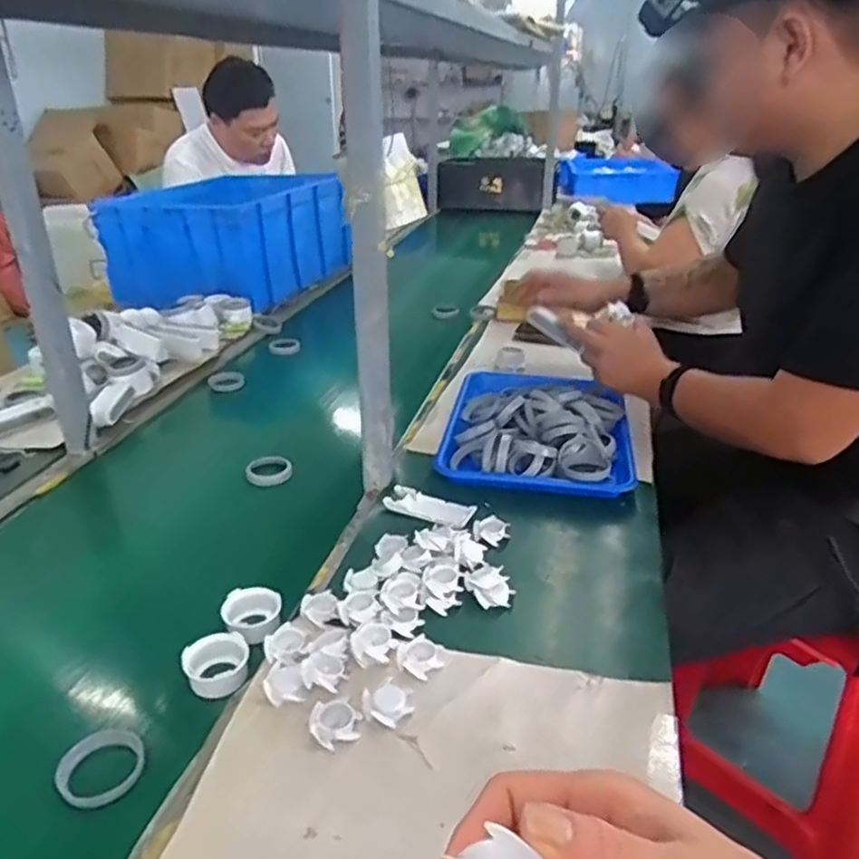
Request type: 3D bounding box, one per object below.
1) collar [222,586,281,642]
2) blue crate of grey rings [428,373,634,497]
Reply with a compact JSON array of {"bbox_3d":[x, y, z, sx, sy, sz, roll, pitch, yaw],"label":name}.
[{"bbox_3d":[-0.165,0.174,0.650,0.054,0.024,0.054,0,26,0],"label":"collar"},{"bbox_3d":[0.151,-0.014,0.971,0.252,0.064,0.318,3,26,7],"label":"blue crate of grey rings"}]

